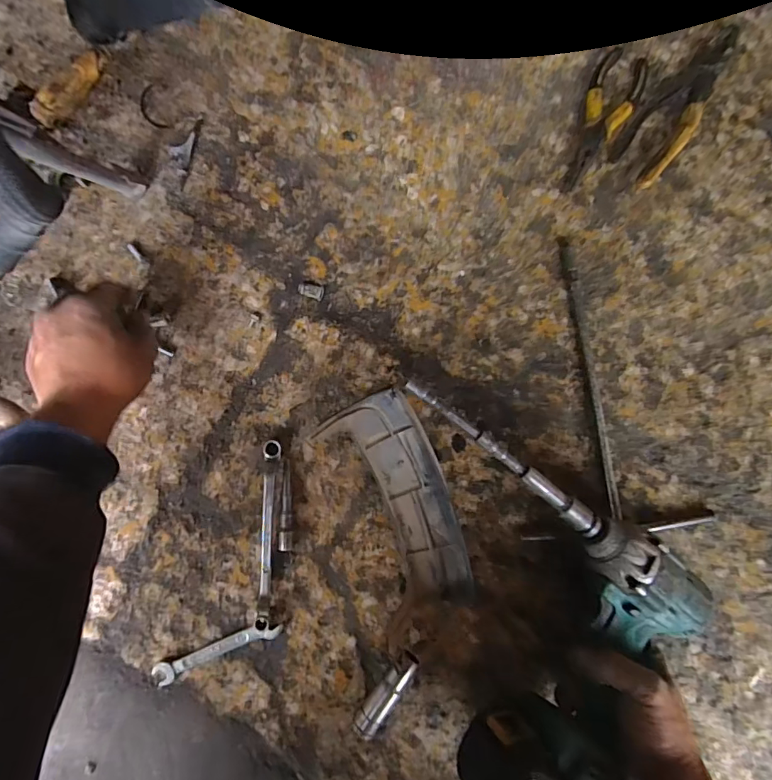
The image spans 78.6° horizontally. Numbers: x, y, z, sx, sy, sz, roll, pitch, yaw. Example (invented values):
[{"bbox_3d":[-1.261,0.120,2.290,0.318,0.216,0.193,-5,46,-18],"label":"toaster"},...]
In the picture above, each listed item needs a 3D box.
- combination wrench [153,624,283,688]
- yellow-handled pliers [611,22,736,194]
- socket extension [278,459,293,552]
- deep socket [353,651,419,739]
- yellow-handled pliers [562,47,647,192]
[{"bbox_3d":[-0.150,0.235,0.424,0.115,0.004,0.018,-21,86,-4],"label":"combination wrench"},{"bbox_3d":[0.303,-0.294,0.481,0.057,0.022,0.194,40,84,2],"label":"yellow-handled pliers"},{"bbox_3d":[-0.091,0.107,0.437,0.011,0.011,0.079,2,84,-2],"label":"socket extension"},{"bbox_3d":[0.000,0.270,0.420,0.022,0.018,0.080,37,84,2],"label":"deep socket"},{"bbox_3d":[0.224,-0.275,0.480,0.052,0.016,0.158,19,84,0],"label":"yellow-handled pliers"}]

